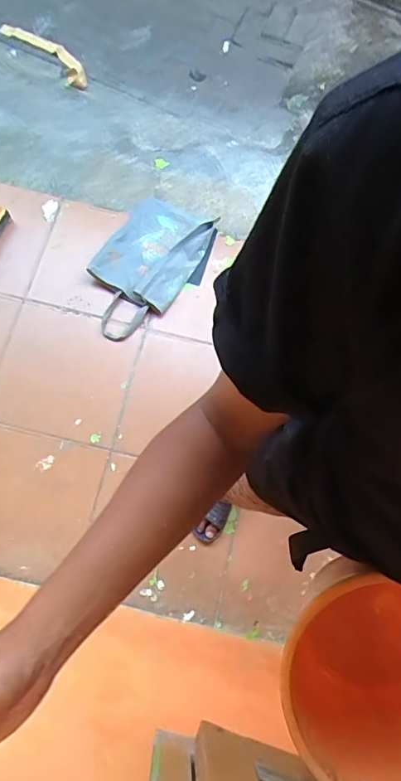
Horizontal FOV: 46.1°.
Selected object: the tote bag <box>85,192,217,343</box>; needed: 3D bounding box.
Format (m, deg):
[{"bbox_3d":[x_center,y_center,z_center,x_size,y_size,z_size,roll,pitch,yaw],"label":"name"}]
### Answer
[{"bbox_3d":[-0.173,-0.401,1.540,0.304,0.115,0.537,28,75,5],"label":"tote bag"}]

